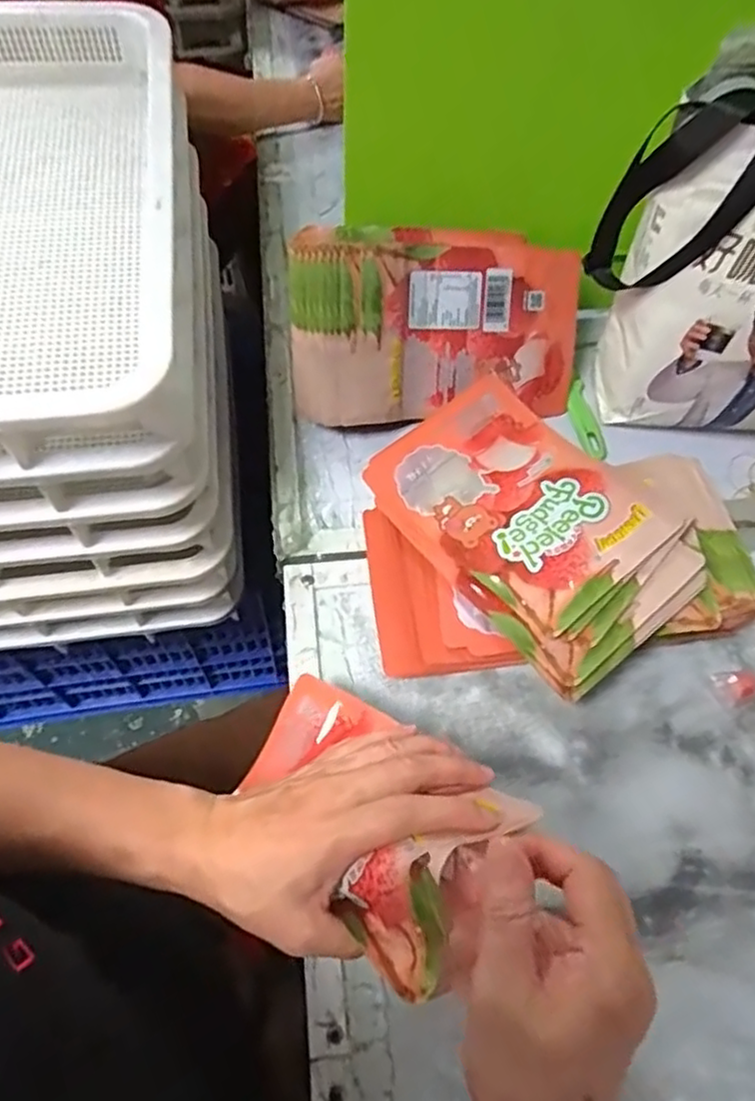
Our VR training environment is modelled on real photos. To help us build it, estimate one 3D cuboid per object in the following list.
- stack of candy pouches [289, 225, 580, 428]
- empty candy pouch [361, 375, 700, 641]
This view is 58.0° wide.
[{"bbox_3d":[0.057,-0.214,0.653,0.270,0.172,0.057,-6,21,-14],"label":"stack of candy pouches"},{"bbox_3d":[0.113,-0.044,0.585,0.169,0.020,0.235,-37,59,-12],"label":"empty candy pouch"}]

